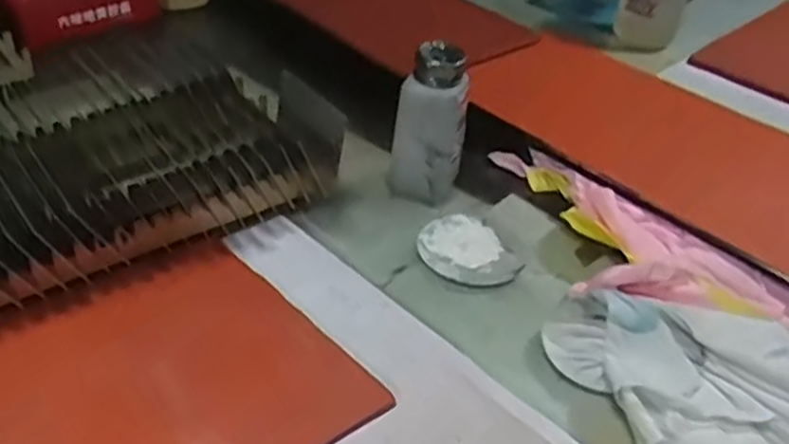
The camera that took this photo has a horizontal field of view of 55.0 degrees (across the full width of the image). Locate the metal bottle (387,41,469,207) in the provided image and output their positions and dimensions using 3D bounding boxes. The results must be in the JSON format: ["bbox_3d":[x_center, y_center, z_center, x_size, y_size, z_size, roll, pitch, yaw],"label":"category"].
[{"bbox_3d":[0.028,-0.077,0.632,0.057,0.136,0.046,7,38,1],"label":"metal bottle"}]

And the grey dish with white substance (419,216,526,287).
[{"bbox_3d":[0.056,0.020,0.596,0.065,0.010,0.077,-12,41,-22],"label":"grey dish with white substance"}]

